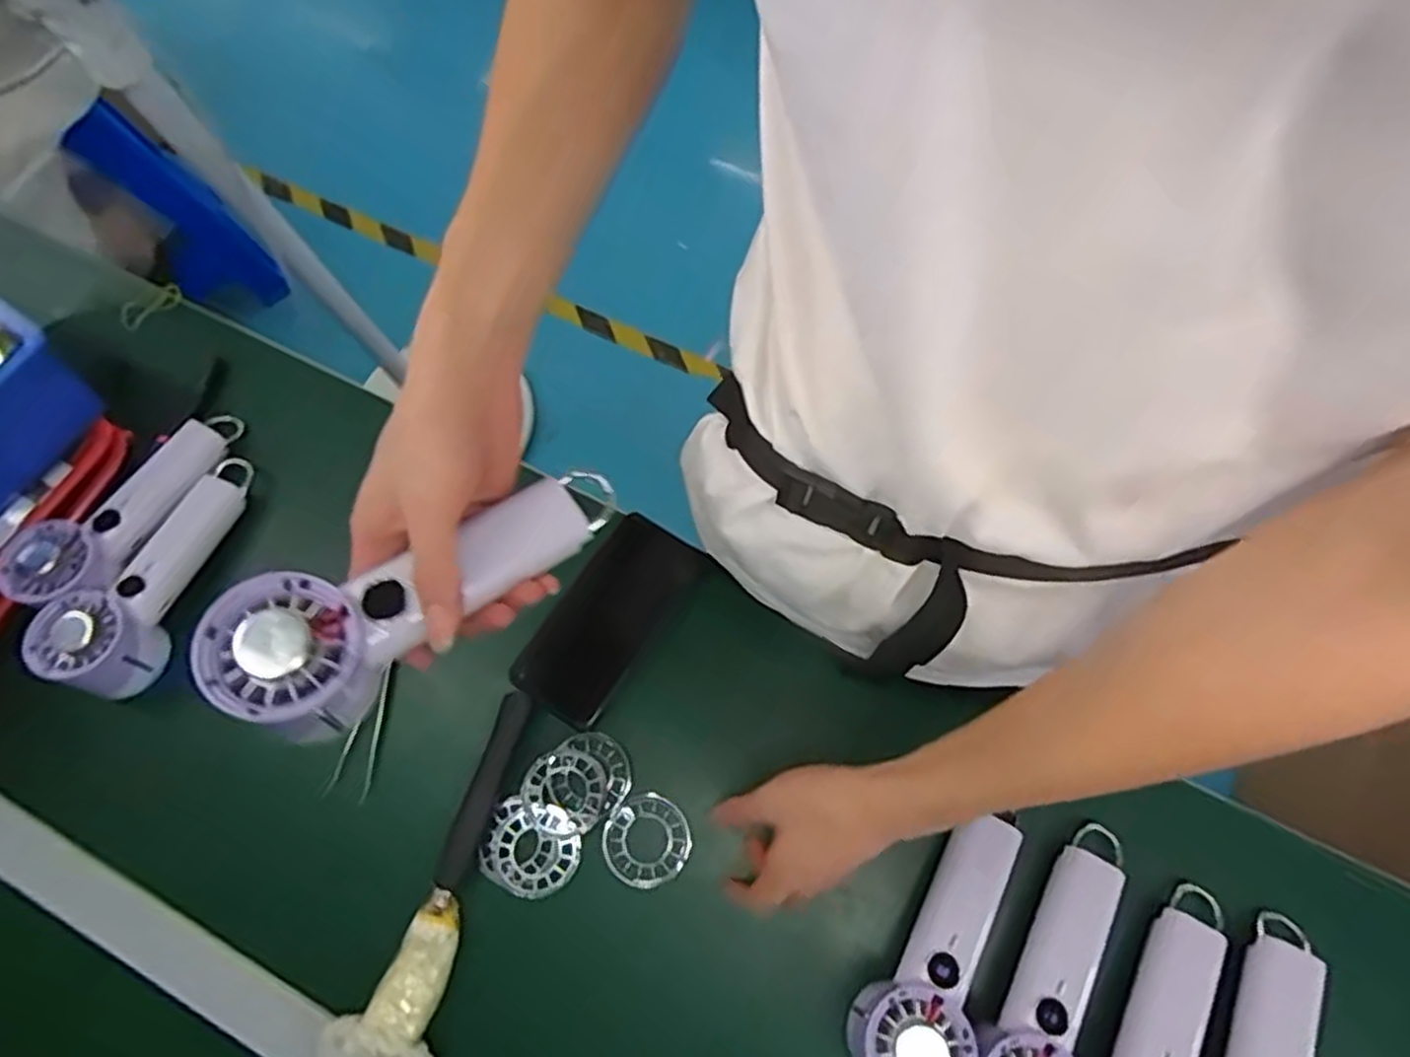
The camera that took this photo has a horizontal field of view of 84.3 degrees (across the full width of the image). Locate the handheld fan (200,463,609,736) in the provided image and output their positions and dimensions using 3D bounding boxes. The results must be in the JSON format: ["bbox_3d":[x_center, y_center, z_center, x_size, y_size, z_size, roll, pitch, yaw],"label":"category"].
[{"bbox_3d":[-0.128,0.025,0.363,0.188,0.033,0.072,-33,73,-30],"label":"handheld fan"}]

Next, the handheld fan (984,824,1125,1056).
[{"bbox_3d":[0.214,0.274,0.469,0.056,0.031,0.185,27,61,10],"label":"handheld fan"}]

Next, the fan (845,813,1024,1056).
[{"bbox_3d":[0.151,0.260,0.477,0.058,0.052,0.168,30,75,11],"label":"fan"}]

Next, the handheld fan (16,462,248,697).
[{"bbox_3d":[-0.410,0.028,0.586,0.071,0.058,0.196,23,74,9],"label":"handheld fan"}]

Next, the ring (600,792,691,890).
[{"bbox_3d":[-0.041,0.215,0.539,0.058,0.008,0.058,-1,72,2],"label":"ring"}]

